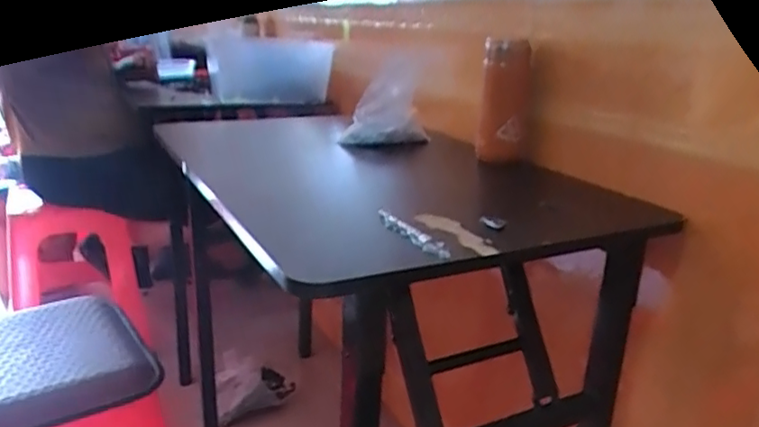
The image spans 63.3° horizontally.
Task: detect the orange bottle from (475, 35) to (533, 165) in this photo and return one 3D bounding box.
[{"bbox_3d":[0.198,-0.174,0.965,0.077,0.184,0.045,5,18,12],"label":"orange bottle"}]

